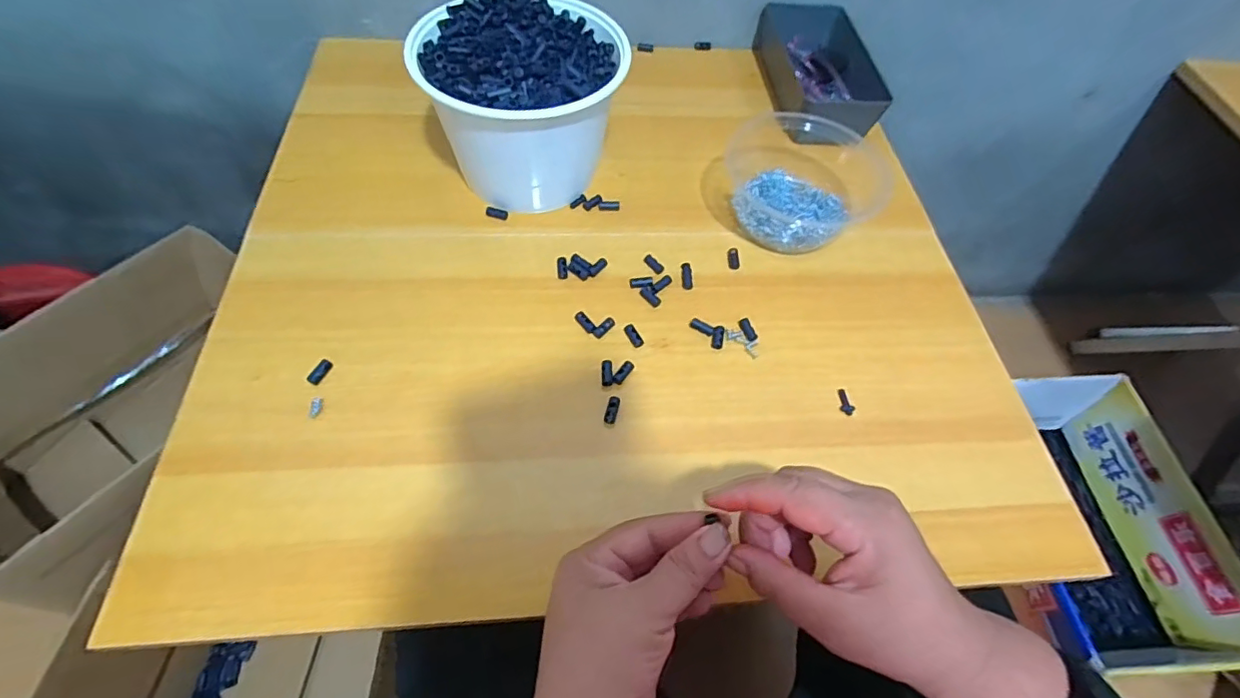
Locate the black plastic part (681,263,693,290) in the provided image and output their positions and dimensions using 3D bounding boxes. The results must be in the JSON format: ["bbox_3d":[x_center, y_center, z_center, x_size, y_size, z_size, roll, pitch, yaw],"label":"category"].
[{"bbox_3d":[0.055,-0.061,0.458,0.009,0.004,0.027,1,59,-3],"label":"black plastic part"}]

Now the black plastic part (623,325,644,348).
[{"bbox_3d":[0.011,-0.011,0.421,0.009,0.004,0.021,-23,63,-17],"label":"black plastic part"}]

